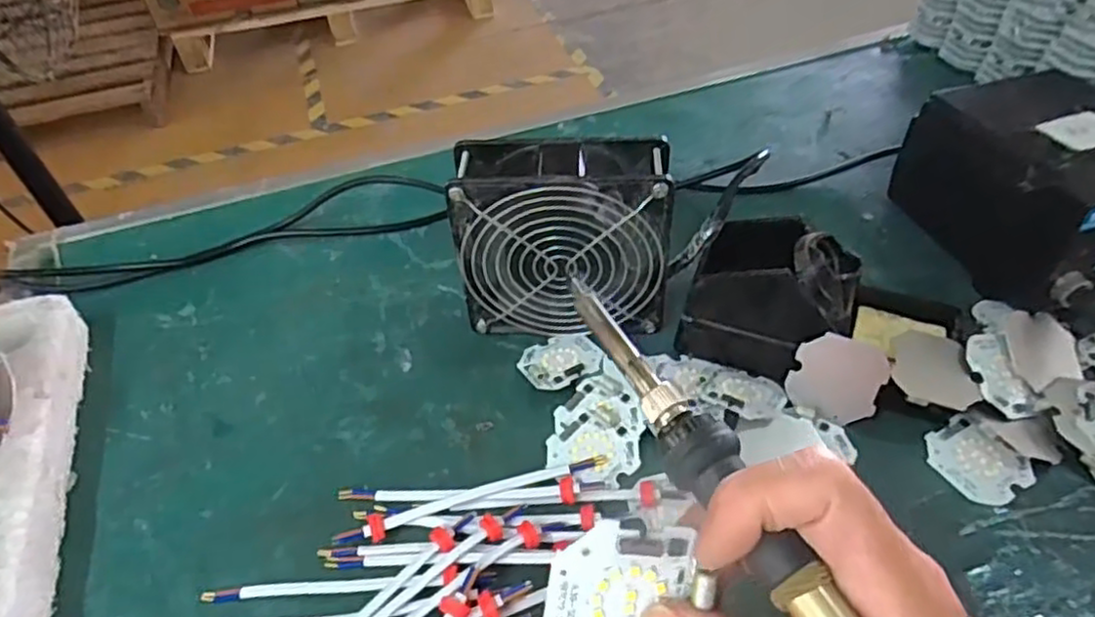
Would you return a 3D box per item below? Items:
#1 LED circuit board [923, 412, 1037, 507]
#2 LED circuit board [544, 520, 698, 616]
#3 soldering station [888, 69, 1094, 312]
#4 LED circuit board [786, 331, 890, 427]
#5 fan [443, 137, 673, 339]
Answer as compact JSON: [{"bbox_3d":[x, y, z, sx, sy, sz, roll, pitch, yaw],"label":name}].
[{"bbox_3d":[0.225,0.079,0.366,0.038,0.010,0.046,-29,51,-21],"label":"LED circuit board"},{"bbox_3d":[0.020,0.084,0.201,0.041,0.045,0.004,8,8,-7],"label":"LED circuit board"},{"bbox_3d":[0.318,-0.075,0.442,0.112,0.091,0.146,-15,48,-9],"label":"soldering station"},{"bbox_3d":[0.158,0.038,0.382,0.045,0.045,0.004,22,13,19],"label":"LED circuit board"},{"bbox_3d":[0.009,-0.036,0.409,0.118,0.118,0.045,0,47,4],"label":"fan"}]

